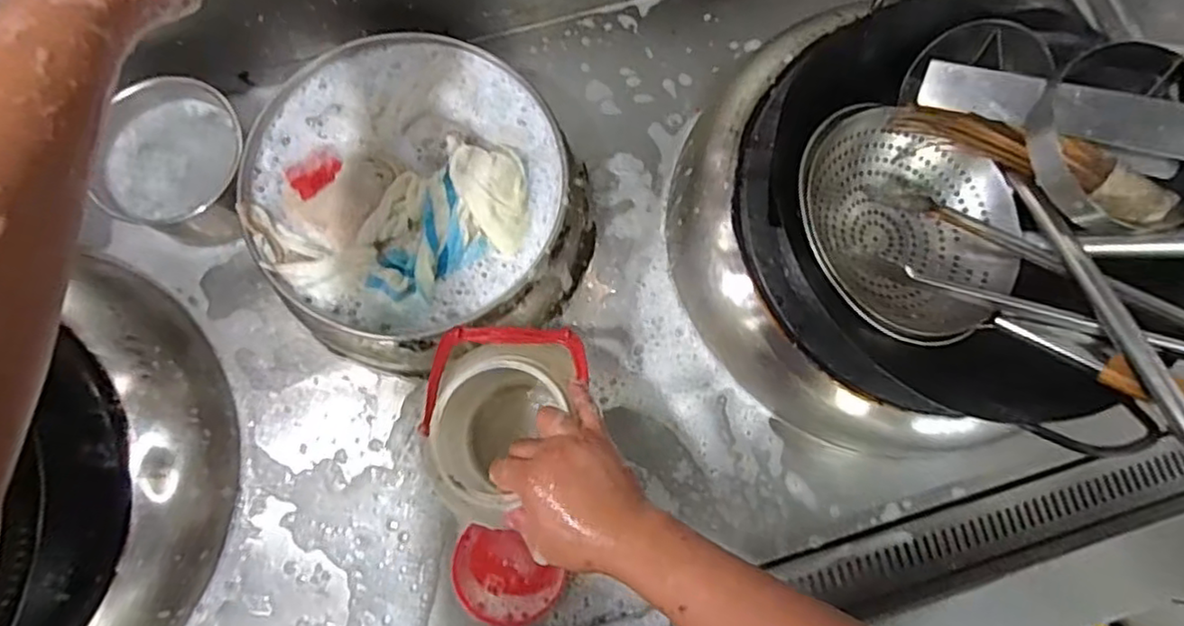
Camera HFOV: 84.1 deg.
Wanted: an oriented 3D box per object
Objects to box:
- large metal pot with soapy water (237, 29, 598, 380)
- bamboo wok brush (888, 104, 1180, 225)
[{"bbox_3d":[-0.192,-0.130,0.749,0.330,0.172,0.341,0,76,-1],"label":"large metal pot with soapy water"},{"bbox_3d":[0.443,-0.160,0.663,0.268,0.052,0.043,25,77,6],"label":"bamboo wok brush"}]

